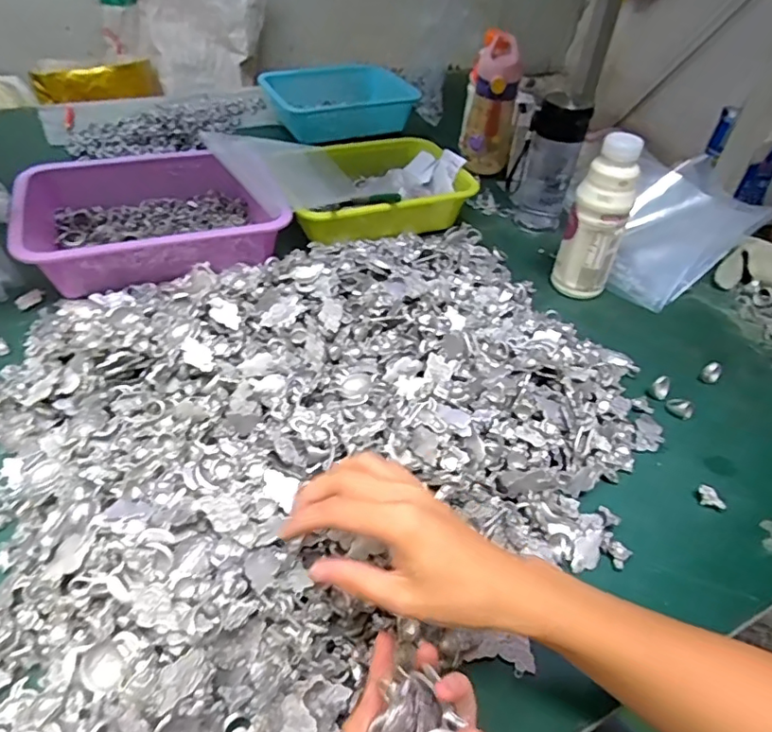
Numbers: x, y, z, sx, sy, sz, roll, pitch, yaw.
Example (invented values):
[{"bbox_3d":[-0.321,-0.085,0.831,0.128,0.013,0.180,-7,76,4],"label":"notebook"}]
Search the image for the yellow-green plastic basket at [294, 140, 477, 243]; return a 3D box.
[{"bbox_3d":[-0.007,-0.251,0.803,0.246,0.074,0.192,-8,46,-15],"label":"yellow-green plastic basket"}]

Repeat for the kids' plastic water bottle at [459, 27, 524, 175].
[{"bbox_3d":[0.179,-0.439,0.927,0.085,0.206,0.088,13,44,6],"label":"kids' plastic water bottle"}]

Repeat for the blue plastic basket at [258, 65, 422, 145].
[{"bbox_3d":[-0.084,-0.488,1.035,0.284,0.073,0.166,-3,45,-10],"label":"blue plastic basket"}]

